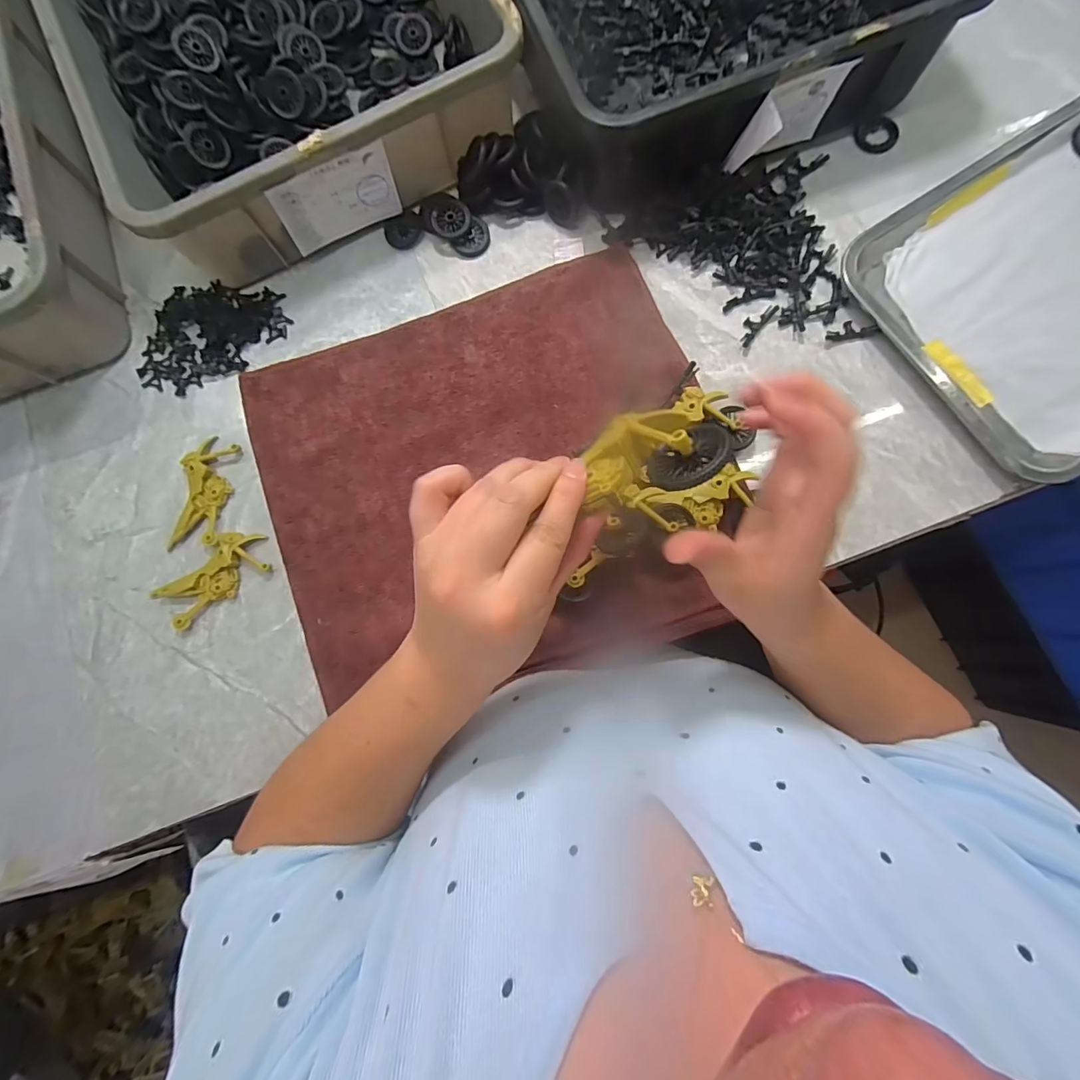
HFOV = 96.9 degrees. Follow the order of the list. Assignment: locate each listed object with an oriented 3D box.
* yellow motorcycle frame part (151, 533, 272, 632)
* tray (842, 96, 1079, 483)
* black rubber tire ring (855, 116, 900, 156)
[{"bbox_3d":[-0.282,0.031,0.413,0.099,0.008,0.048,-36,81,-3],"label":"yellow motorcycle frame part"},{"bbox_3d":[0.462,-0.229,0.412,0.330,0.028,0.263,-33,81,-3],"label":"tray"},{"bbox_3d":[0.324,-0.387,0.459,0.040,0.006,0.035,-20,81,-1],"label":"black rubber tire ring"}]

